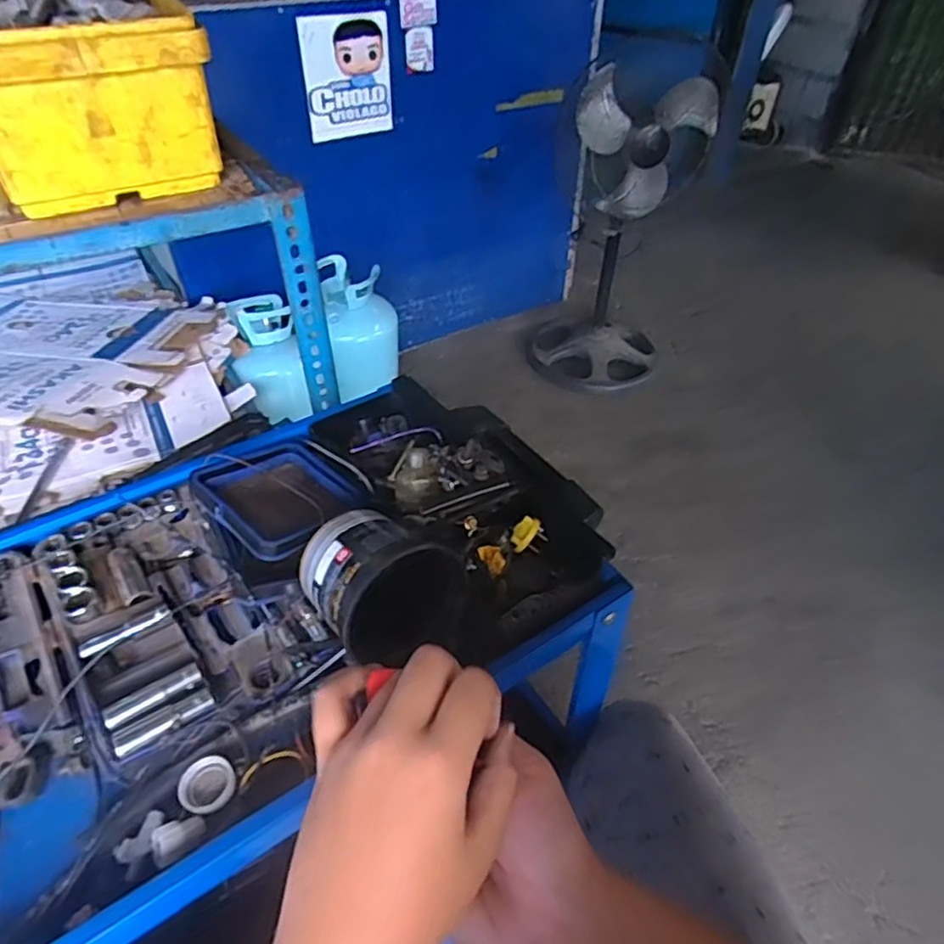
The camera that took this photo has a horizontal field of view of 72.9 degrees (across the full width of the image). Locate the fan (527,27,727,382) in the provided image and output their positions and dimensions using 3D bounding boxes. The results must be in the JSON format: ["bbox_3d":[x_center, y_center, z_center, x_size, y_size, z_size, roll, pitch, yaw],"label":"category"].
[{"bbox_3d":[0.380,-0.658,1.735,0.381,0.840,0.430,2,45,-1],"label":"fan"}]

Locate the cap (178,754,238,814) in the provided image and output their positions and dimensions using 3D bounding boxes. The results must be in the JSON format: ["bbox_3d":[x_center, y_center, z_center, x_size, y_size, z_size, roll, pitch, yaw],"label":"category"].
[{"bbox_3d":[-0.174,0.206,0.419,0.034,0.011,0.033,1,45,-1],"label":"cap"}]

